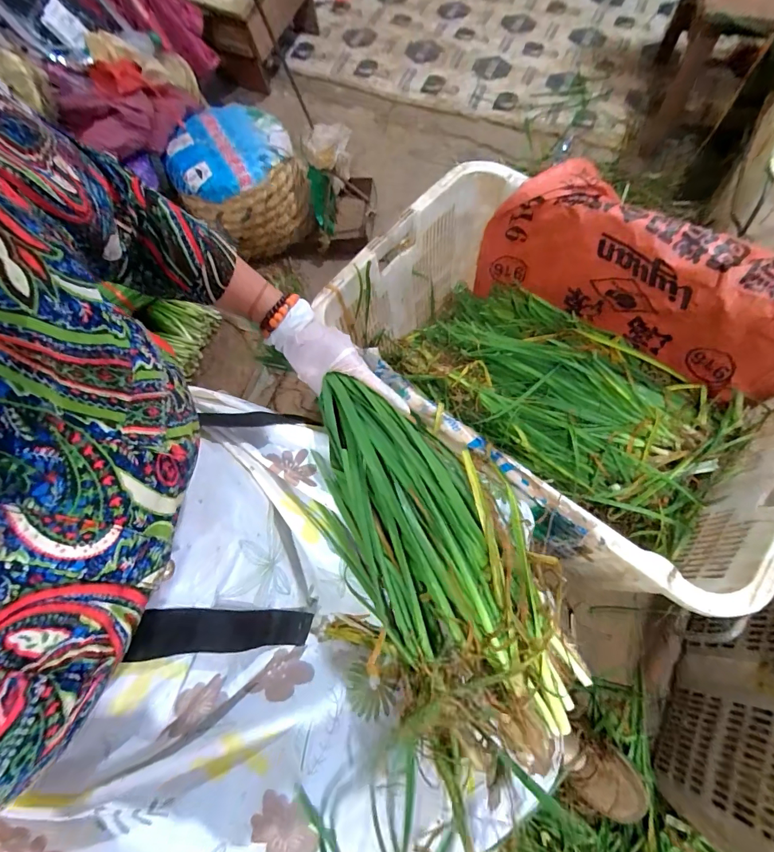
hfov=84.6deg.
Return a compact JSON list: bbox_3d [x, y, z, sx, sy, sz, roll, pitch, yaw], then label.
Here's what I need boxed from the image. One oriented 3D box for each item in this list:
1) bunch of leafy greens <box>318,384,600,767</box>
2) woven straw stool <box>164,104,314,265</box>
[{"bbox_3d":[0.030,0.102,0.388,0.146,0.072,0.345,-26,64,-8],"label":"bunch of leafy greens"},{"bbox_3d":[-0.358,-0.603,1.068,0.298,0.213,0.273,-1,68,2],"label":"woven straw stool"}]

